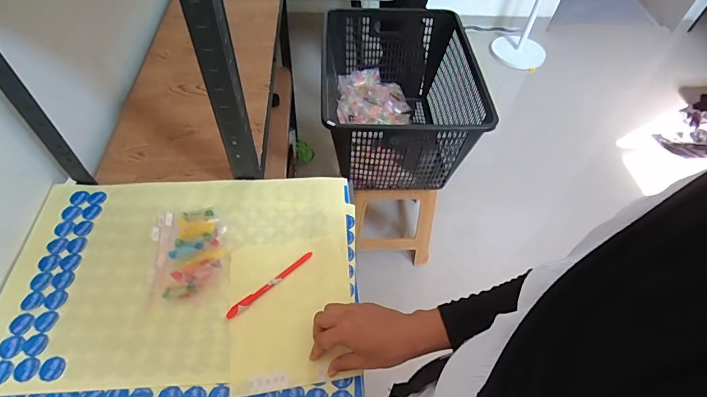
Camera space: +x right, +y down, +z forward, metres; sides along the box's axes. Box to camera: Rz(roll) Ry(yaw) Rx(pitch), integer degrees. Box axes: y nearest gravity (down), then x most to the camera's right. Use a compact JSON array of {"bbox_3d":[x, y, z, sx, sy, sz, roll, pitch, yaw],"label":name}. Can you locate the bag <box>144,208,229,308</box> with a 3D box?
[{"bbox_3d":[-0.231,0.071,0.561,0.100,0.026,0.147,-4,53,-7],"label":"bag"}]

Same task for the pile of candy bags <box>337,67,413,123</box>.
[{"bbox_3d":[0.069,-0.310,1.253,0.233,0.096,0.167,4,53,-1],"label":"pile of candy bags"}]

